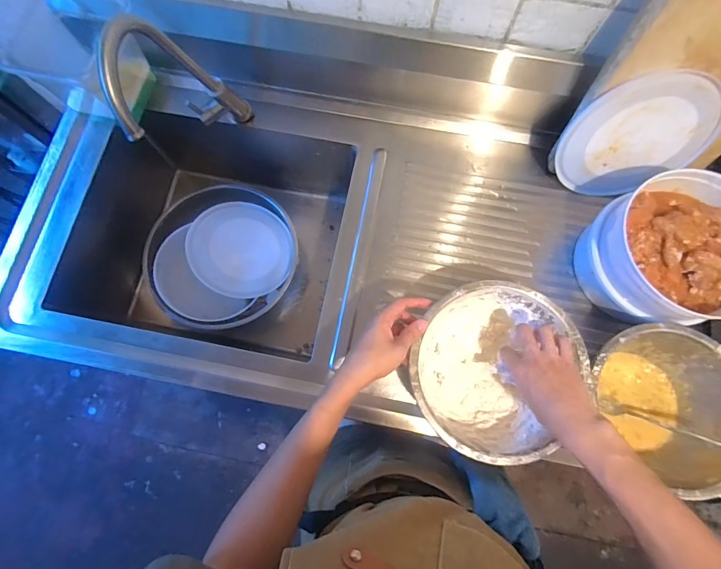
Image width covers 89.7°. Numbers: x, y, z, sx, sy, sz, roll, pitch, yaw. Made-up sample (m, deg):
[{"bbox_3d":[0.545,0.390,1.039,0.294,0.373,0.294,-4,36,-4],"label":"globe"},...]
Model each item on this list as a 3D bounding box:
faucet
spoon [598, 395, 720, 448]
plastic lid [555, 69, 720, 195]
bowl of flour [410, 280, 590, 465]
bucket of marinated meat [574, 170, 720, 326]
[{"bbox_3d":[-0.257,-0.273,0.533,0.063,0.336,0.130,12,107,2],"label":"faucet"},{"bbox_3d":[0.437,0.202,0.505,0.180,0.023,0.026,16,75,39],"label":"spoon"},{"bbox_3d":[0.412,-0.218,0.546,0.199,0.199,0.014,31,51,-36],"label":"plastic lid"},{"bbox_3d":[0.177,0.120,0.528,0.202,0.102,0.222,0,77,0],"label":"bowl of flour"},{"bbox_3d":[0.452,-0.048,0.546,0.201,0.132,0.210,0,77,0],"label":"bucket of marinated meat"}]

